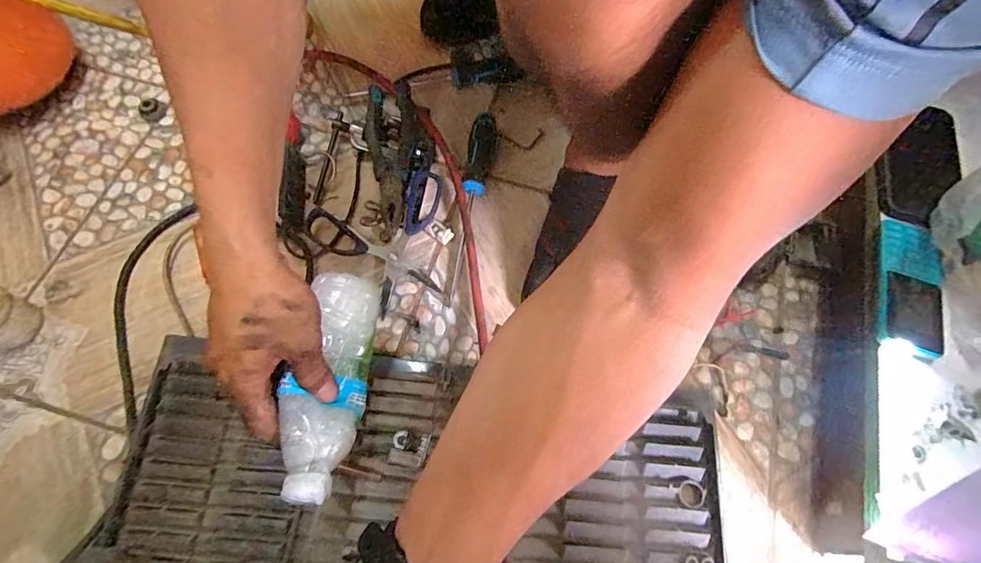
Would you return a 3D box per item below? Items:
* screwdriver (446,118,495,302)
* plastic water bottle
[{"bbox_3d":[-0.027,-0.093,0.562,0.030,0.034,0.241,10,67,1],"label":"screwdriver"},{"bbox_3d":[-0.125,0.076,0.361,0.051,0.052,0.168,5,59,-1],"label":"plastic water bottle"}]

